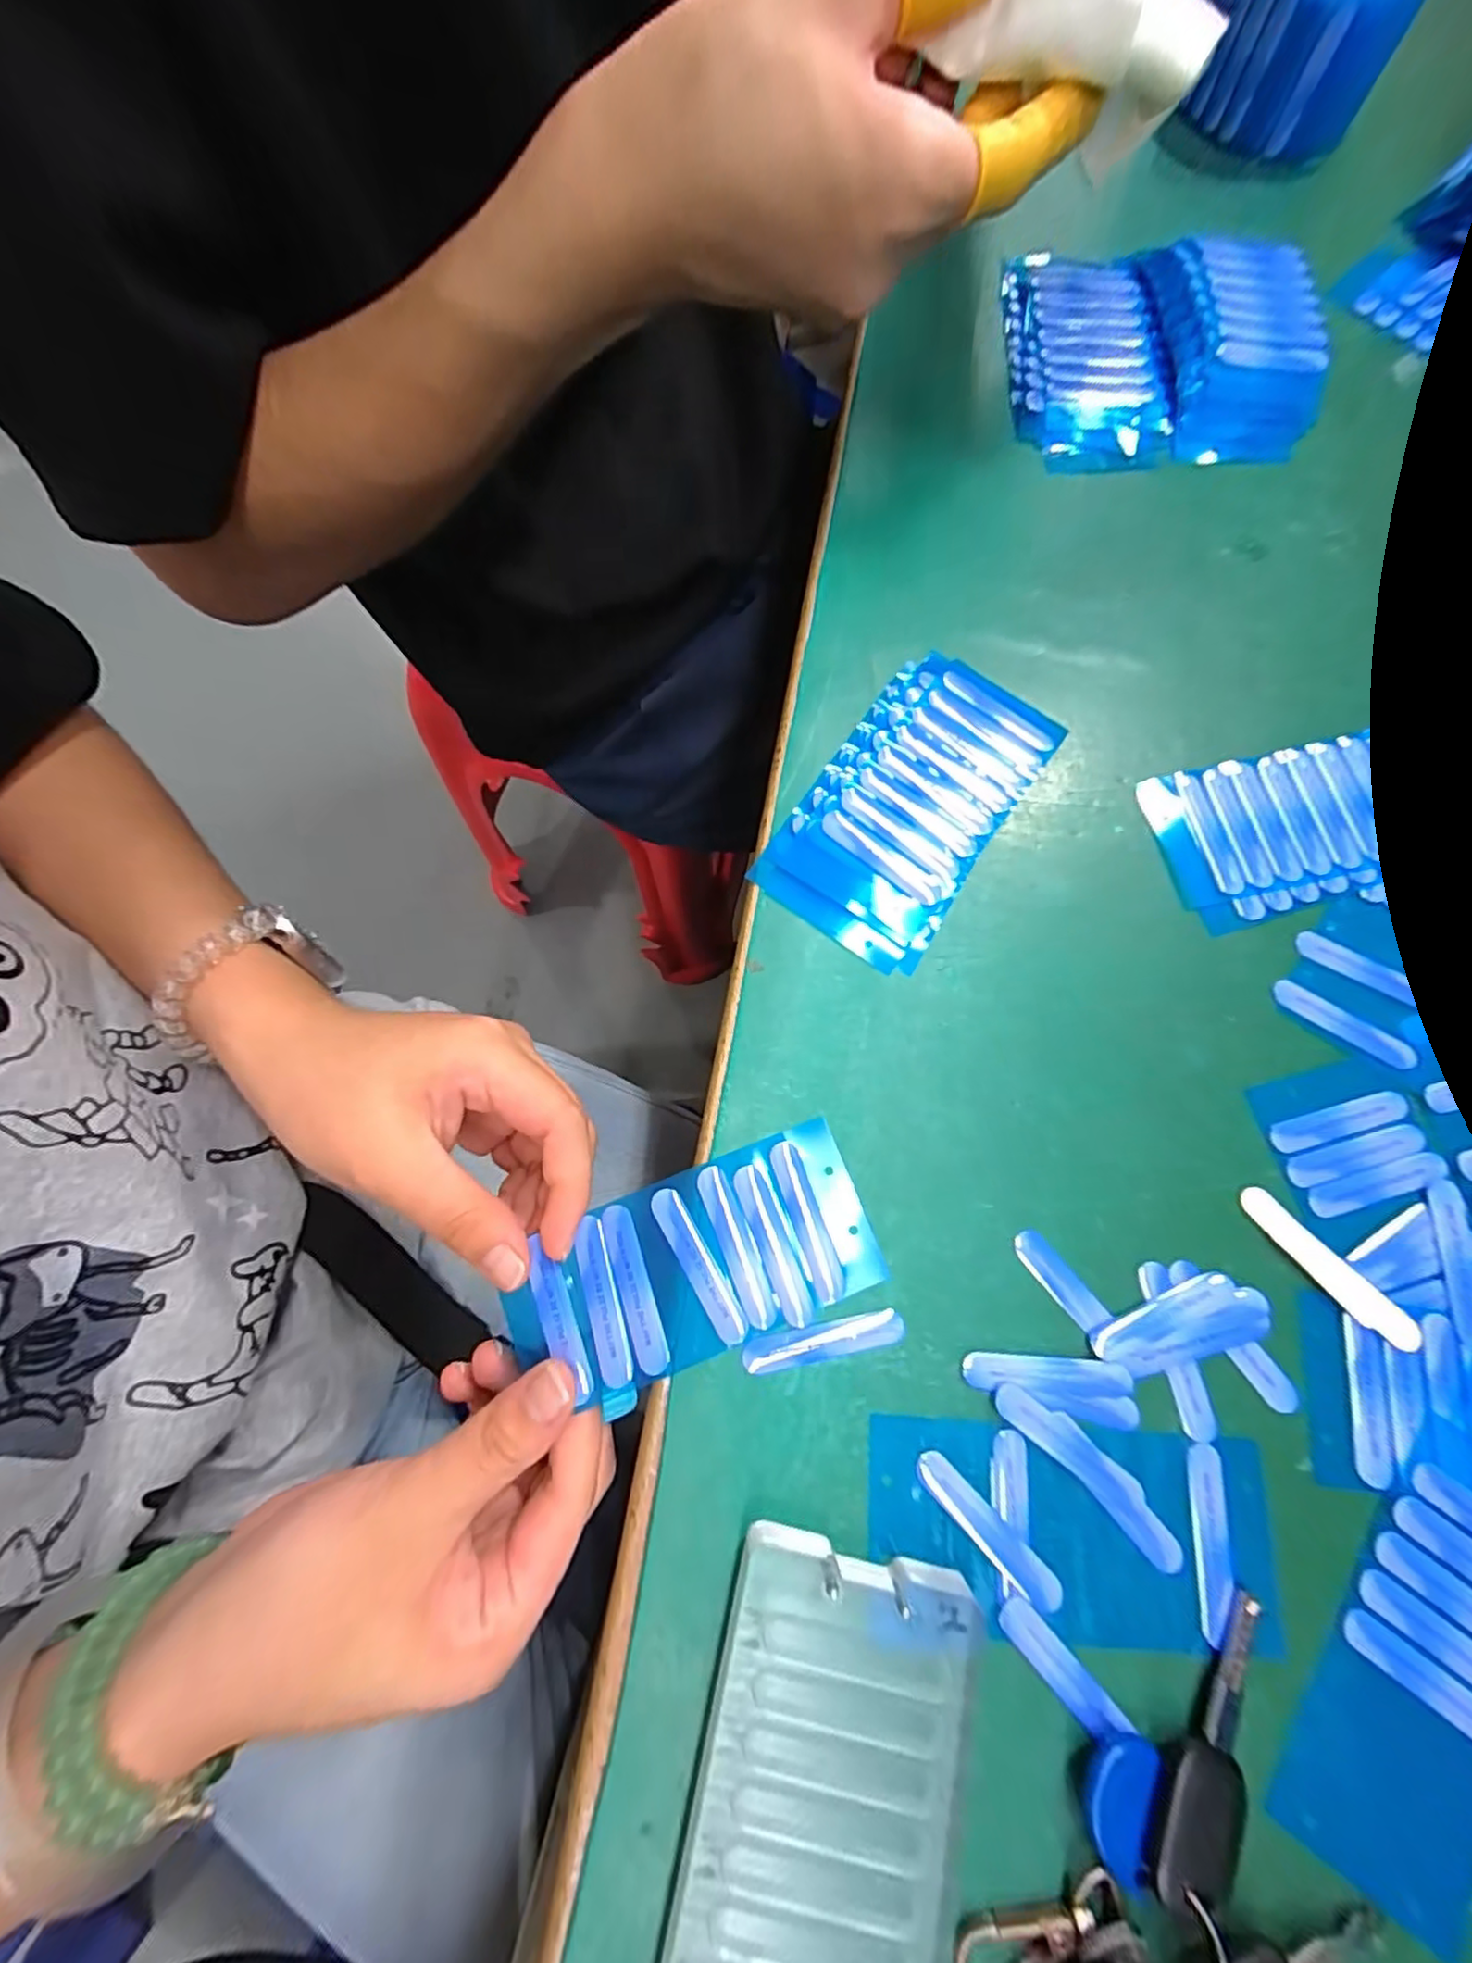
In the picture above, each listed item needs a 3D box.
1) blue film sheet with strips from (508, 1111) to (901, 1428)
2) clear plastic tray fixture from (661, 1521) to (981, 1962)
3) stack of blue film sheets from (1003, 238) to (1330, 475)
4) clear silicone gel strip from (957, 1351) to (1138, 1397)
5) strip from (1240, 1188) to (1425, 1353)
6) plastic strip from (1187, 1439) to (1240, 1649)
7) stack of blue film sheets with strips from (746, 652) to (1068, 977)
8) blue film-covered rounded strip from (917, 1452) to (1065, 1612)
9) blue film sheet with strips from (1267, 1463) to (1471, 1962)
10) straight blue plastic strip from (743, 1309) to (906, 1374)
[{"bbox_3d":[-0.014,0.092,0.208,0.114,0.005,0.054,-22,77,-5],"label":"blue film sheet with strips"},{"bbox_3d":[0.022,0.219,0.168,0.068,0.013,0.122,15,75,2],"label":"clear plastic tray fixture"},{"bbox_3d":[0.204,-0.299,0.307,0.139,0.022,0.124,3,75,-1],"label":"stack of blue film sheets"},{"bbox_3d":[0.097,0.122,0.201,0.050,0.004,0.010,3,75,-1],"label":"clear silicone gel strip"},{"bbox_3d":[0.193,0.093,0.211,0.012,0.005,0.061,-40,80,-11],"label":"strip"},{"bbox_3d":[0.141,0.166,0.191,0.011,0.004,0.049,7,75,0],"label":"plastic strip"},{"bbox_3d":[0.067,-0.070,0.250,0.068,0.012,0.124,34,77,7],"label":"stack of blue film sheets with strips"},{"bbox_3d":[0.074,0.161,0.190,0.051,0.004,0.010,44,78,9],"label":"blue film-covered rounded strip"},{"bbox_3d":[0.198,0.201,0.184,0.055,0.004,0.105,38,79,7],"label":"blue film sheet with strips"},{"bbox_3d":[0.028,0.114,0.206,0.051,0.005,0.010,-11,76,-4],"label":"straight blue plastic strip"}]

